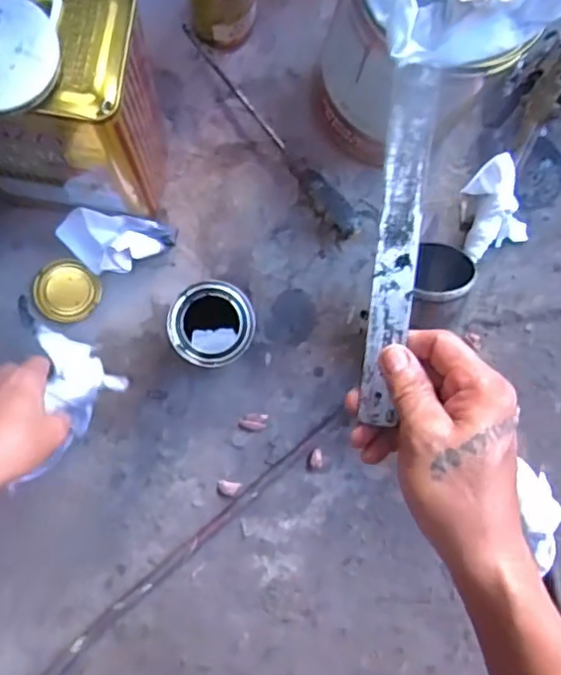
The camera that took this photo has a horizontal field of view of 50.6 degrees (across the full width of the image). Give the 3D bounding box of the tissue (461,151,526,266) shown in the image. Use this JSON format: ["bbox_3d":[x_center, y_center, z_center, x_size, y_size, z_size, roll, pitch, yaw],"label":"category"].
[{"bbox_3d":[0.228,-0.139,0.648,0.077,0.061,0.092,-25,91,-6],"label":"tissue"}]

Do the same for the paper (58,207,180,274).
[{"bbox_3d":[-0.169,-0.095,0.603,0.113,0.049,0.061,8,87,-6],"label":"paper"}]

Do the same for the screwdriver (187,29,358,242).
[{"bbox_3d":[-0.009,-0.226,0.651,0.033,0.033,0.297,-36,80,-6],"label":"screwdriver"}]

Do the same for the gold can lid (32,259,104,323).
[{"bbox_3d":[-0.221,-0.048,0.616,0.065,0.011,0.064,0,88,-6],"label":"gold can lid"}]

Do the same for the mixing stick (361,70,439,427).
[{"bbox_3d":[0.068,-0.051,0.348,0.024,0.006,0.201,6,100,7],"label":"mixing stick"}]

